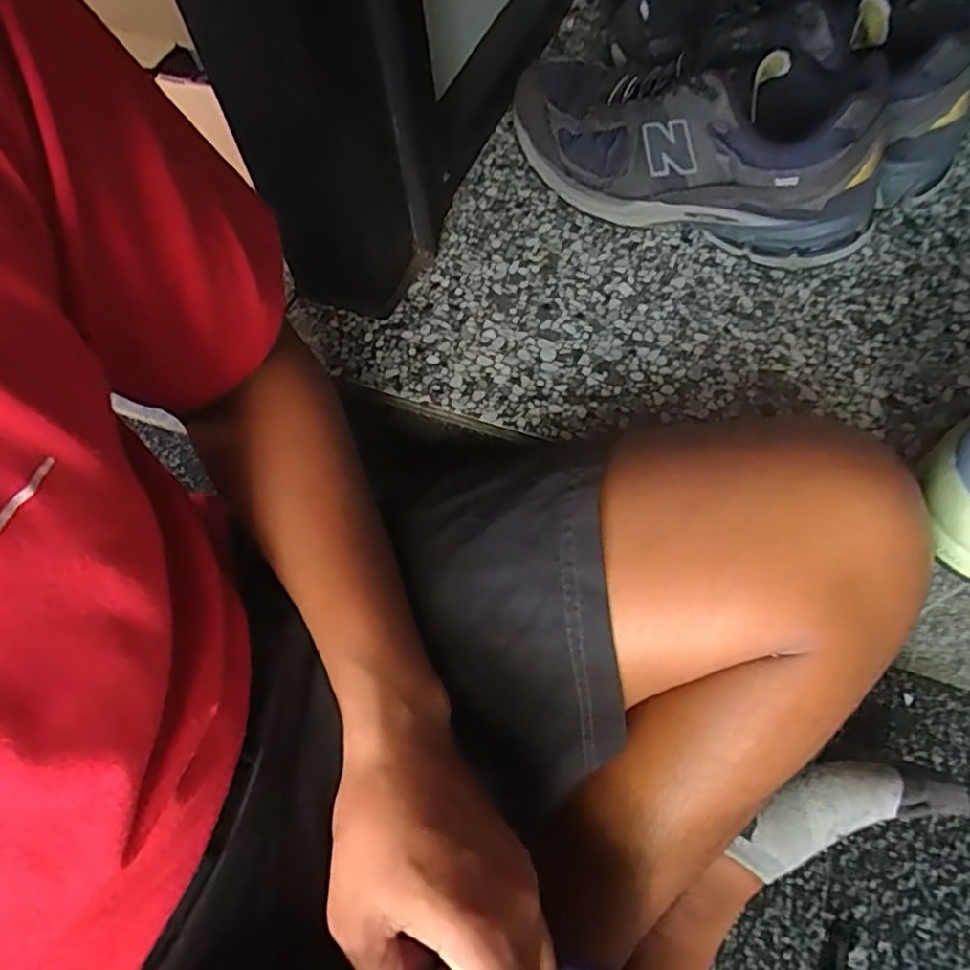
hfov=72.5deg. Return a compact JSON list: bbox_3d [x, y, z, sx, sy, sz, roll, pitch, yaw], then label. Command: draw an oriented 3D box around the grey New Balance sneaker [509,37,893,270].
[{"bbox_3d":[0.152,-0.272,0.504,0.295,0.107,0.131,40,71,23],"label":"grey New Balance sneaker"}]

